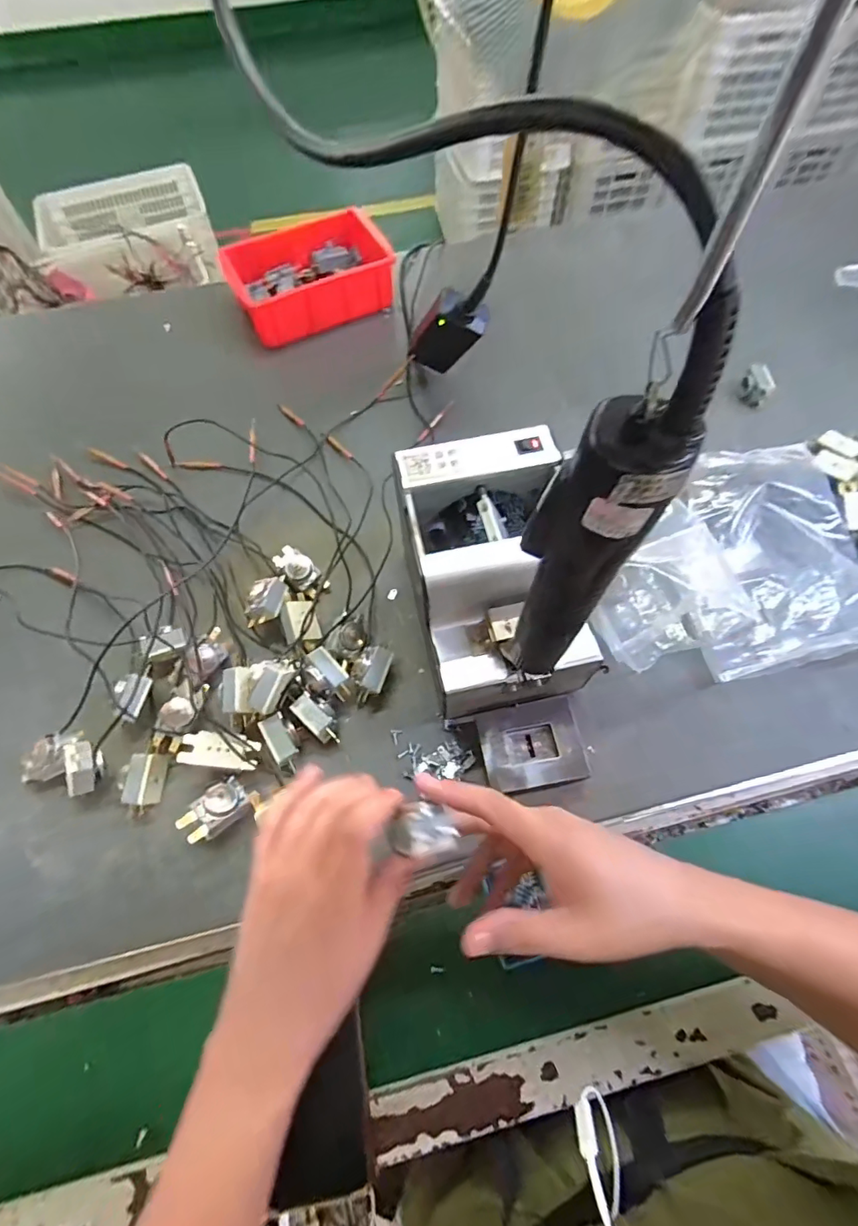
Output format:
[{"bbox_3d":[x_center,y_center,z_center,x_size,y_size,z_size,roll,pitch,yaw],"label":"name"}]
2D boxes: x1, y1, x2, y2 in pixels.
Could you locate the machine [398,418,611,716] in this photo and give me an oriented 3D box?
[{"bbox_3d":[0.052,-0.028,0.399,0.122,0.128,0.181,-11,65,-4],"label":"machine"}]

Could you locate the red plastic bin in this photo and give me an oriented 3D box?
[{"bbox_3d":[-0.158,-0.446,0.659,0.197,0.058,0.138,-21,66,-9],"label":"red plastic bin"}]

